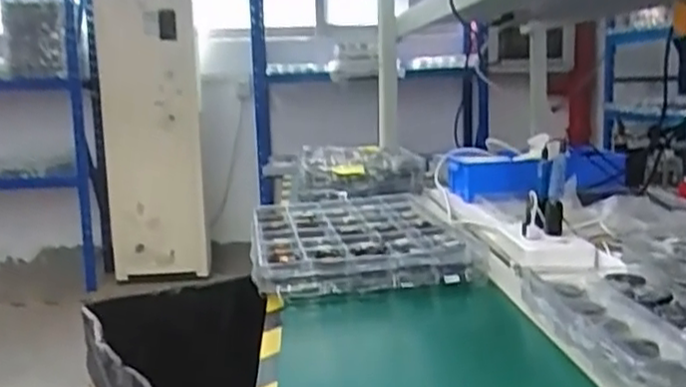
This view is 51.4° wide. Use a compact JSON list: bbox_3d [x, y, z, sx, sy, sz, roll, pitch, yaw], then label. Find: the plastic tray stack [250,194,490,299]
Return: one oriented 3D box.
[{"bbox_3d":[0.013,0.069,1.134,0.314,0.054,0.444,-3,10,-8],"label":"plastic tray stack"}]

